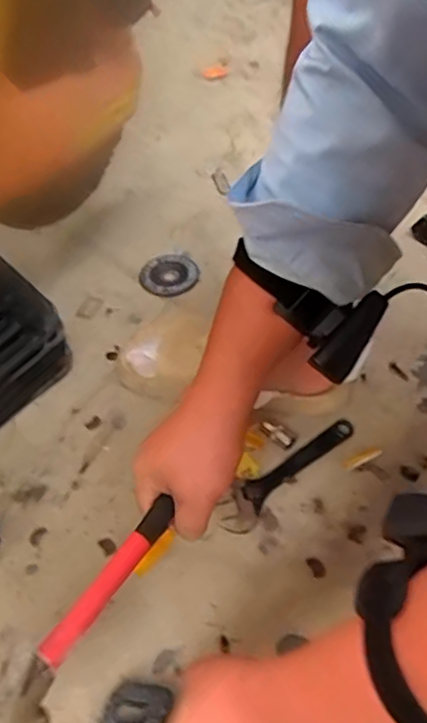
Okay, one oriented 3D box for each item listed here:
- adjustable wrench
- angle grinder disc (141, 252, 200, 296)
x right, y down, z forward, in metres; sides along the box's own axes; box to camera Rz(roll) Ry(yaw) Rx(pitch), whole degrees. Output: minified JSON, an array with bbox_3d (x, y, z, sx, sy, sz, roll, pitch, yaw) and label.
[{"bbox_3d":[0.083,0.117,0.655,0.041,0.024,0.202,37,58,28],"label":"adjustable wrench"},{"bbox_3d":[-0.070,-0.132,0.884,0.086,0.011,0.096,-25,50,-19],"label":"angle grinder disc"}]

